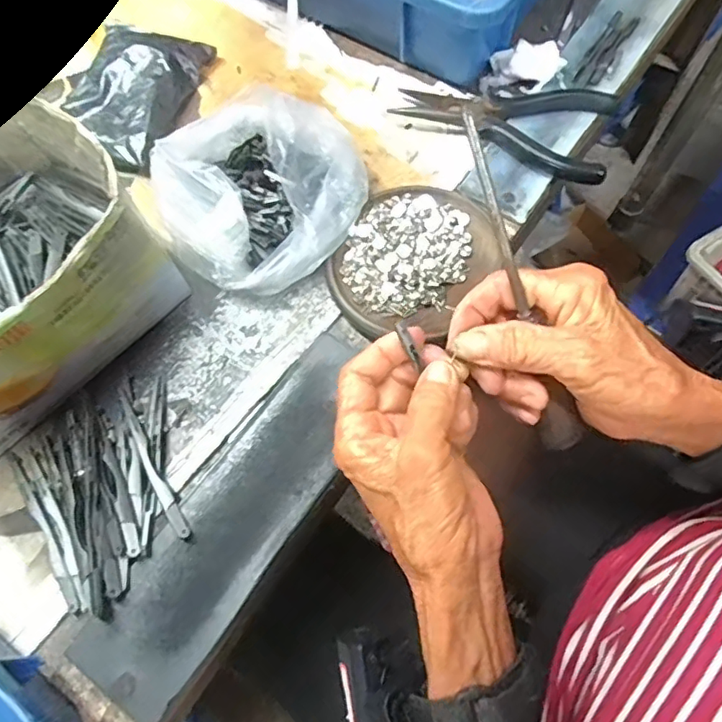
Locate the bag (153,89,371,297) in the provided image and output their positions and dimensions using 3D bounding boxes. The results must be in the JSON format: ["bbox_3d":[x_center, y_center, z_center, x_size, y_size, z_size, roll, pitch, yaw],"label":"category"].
[{"bbox_3d":[-0.060,-0.107,0.361,0.129,0.054,0.111,-43,72,-15],"label":"bag"}]

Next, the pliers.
[{"bbox_3d":[0.107,-0.179,0.404,0.153,0.019,0.079,28,71,13],"label":"pliers"}]

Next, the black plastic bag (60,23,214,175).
[{"bbox_3d":[-0.177,-0.204,0.429,0.088,0.026,0.129,14,68,8],"label":"black plastic bag"}]

